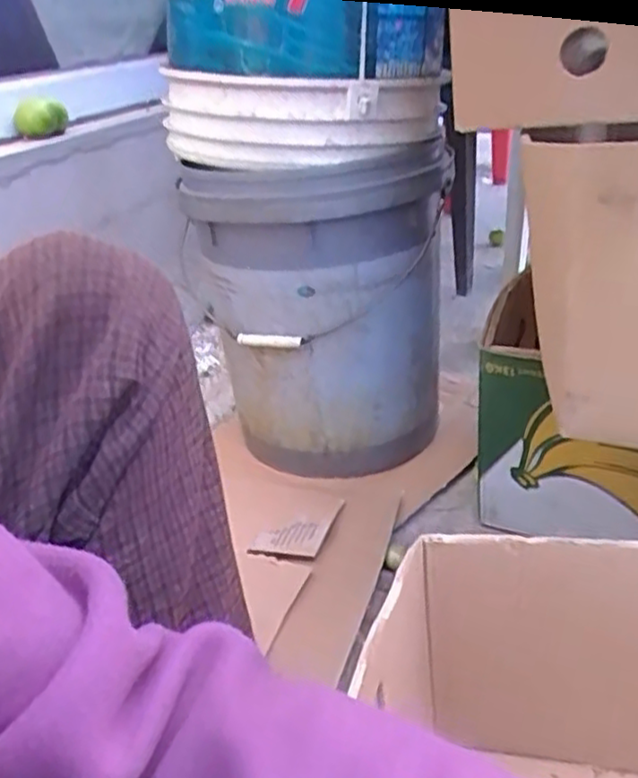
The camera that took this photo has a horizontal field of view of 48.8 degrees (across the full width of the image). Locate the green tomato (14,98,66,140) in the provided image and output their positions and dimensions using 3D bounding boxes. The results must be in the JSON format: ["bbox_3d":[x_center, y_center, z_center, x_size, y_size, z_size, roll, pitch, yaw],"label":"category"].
[{"bbox_3d":[-0.414,-0.402,1.043,0.073,0.047,0.052,-17,29,-17],"label":"green tomato"}]

